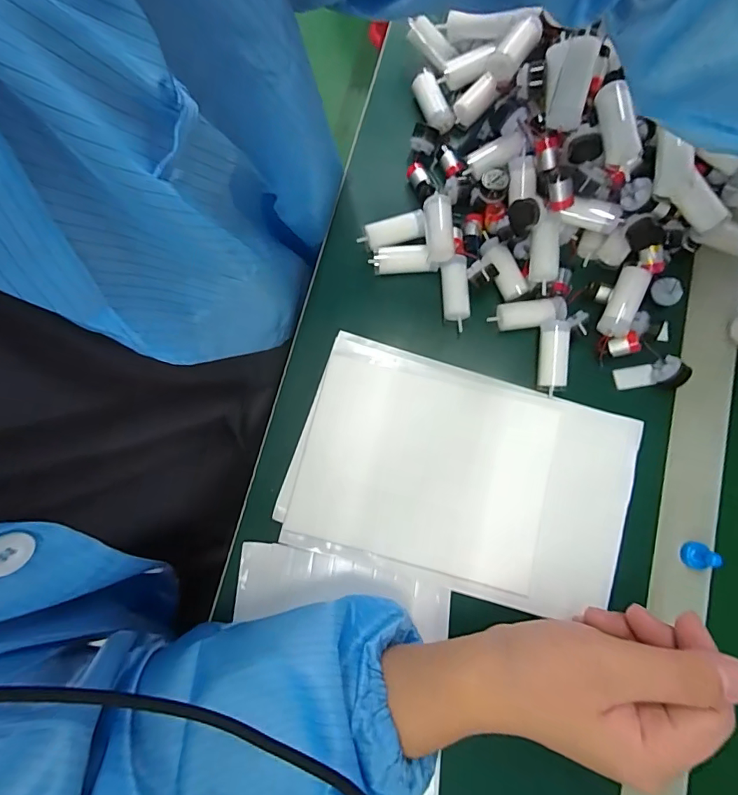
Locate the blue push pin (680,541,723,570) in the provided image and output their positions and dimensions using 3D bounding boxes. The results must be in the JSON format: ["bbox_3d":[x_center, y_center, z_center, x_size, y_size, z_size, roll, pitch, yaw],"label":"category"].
[{"bbox_3d":[0.229,0.110,0.306,0.013,0.019,0.017,6,80,3],"label":"blue push pin"}]

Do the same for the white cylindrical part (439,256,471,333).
[{"bbox_3d":[0.068,-0.081,0.346,0.020,0.015,0.053,-3,79,1],"label":"white cylindrical part"}]

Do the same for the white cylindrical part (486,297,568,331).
[{"bbox_3d":[0.121,-0.063,0.341,0.055,0.017,0.020,-2,79,1],"label":"white cylindrical part"}]

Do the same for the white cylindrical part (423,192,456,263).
[{"bbox_3d":[0.054,-0.127,0.342,0.020,0.023,0.047,-4,79,1],"label":"white cylindrical part"}]

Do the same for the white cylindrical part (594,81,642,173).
[{"bbox_3d":[0.163,-0.176,0.293,0.015,0.017,0.054,-23,102,-3],"label":"white cylindrical part"}]

